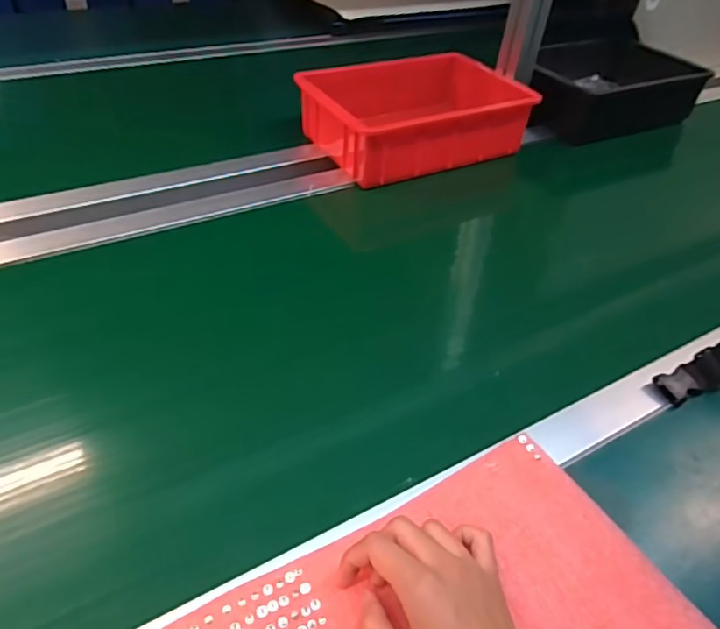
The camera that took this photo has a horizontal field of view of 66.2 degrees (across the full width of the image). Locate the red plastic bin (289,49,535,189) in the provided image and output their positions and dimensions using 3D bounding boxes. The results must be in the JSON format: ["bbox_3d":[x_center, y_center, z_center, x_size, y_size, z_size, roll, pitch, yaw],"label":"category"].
[{"bbox_3d":[0.087,-0.294,0.795,0.289,0.080,0.178,-18,47,-23],"label":"red plastic bin"}]

